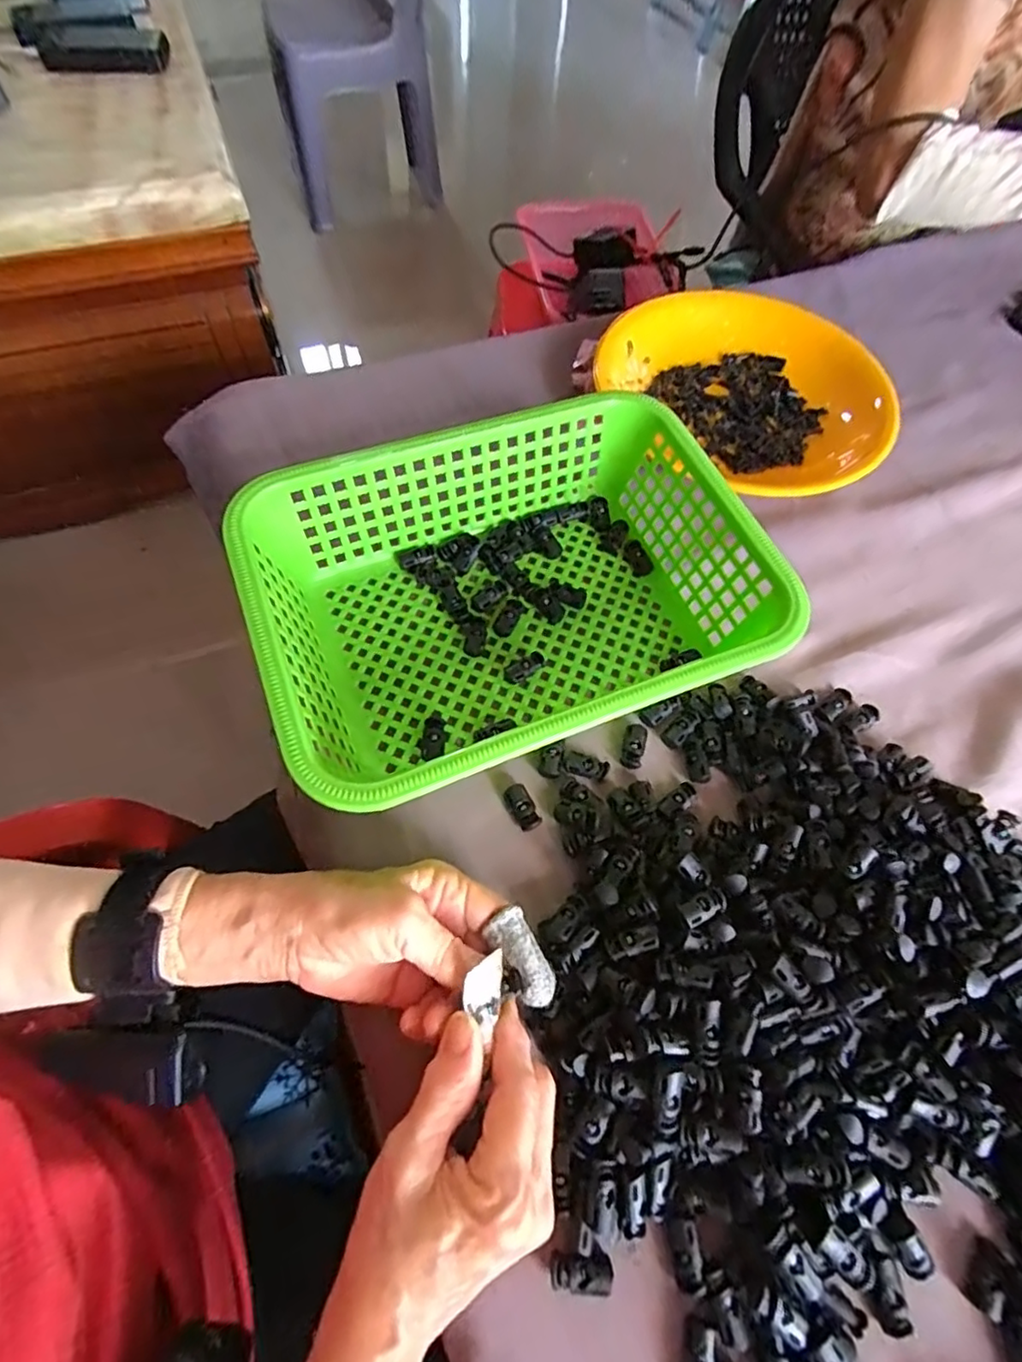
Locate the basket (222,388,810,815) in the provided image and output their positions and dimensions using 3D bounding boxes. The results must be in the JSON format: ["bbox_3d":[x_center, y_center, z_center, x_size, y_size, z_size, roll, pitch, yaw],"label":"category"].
[{"bbox_3d":[0.002,-0.053,0.375,0.296,0.080,0.216,-19,65,-13],"label":"basket"}]

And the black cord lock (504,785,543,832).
[{"bbox_3d":[0.007,0.075,0.352,0.013,0.009,0.027,-27,67,-17],"label":"black cord lock"}]

